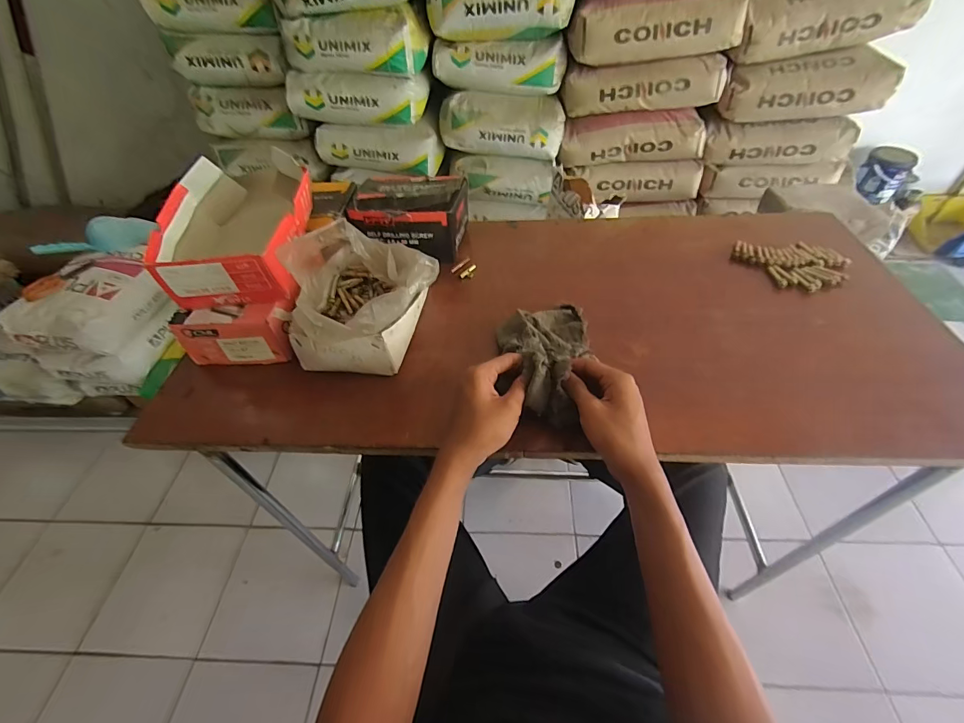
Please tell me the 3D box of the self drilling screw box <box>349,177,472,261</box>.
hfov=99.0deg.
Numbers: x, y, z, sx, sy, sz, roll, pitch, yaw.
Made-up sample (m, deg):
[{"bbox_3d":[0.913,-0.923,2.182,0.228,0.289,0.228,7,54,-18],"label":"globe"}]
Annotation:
[{"bbox_3d":[-0.116,-0.250,0.700,0.171,0.106,0.140,5,49,8],"label":"self drilling screw box"}]

